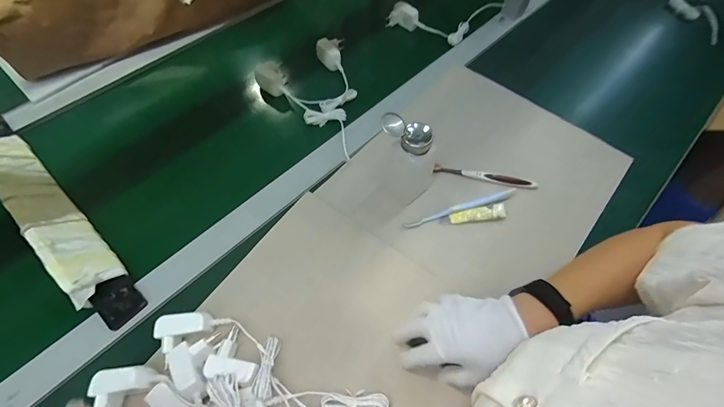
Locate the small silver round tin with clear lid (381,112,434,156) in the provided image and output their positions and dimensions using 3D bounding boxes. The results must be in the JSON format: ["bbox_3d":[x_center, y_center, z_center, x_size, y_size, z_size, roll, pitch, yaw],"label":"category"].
[{"bbox_3d":[0.058,-0.092,0.426,0.065,0.030,0.037,32,67,16],"label":"small silver round tin with clear lid"}]

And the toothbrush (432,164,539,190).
[{"bbox_3d":[0.199,-0.043,0.537,0.168,0.011,0.019,10,63,6],"label":"toothbrush"}]

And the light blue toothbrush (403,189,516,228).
[{"bbox_3d":[0.153,0.006,0.511,0.184,0.015,0.011,-16,63,-8],"label":"light blue toothbrush"}]

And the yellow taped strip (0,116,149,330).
[{"bbox_3d":[-0.476,-0.002,0.490,0.474,0.051,0.061,38,69,19],"label":"yellow taped strip"}]

